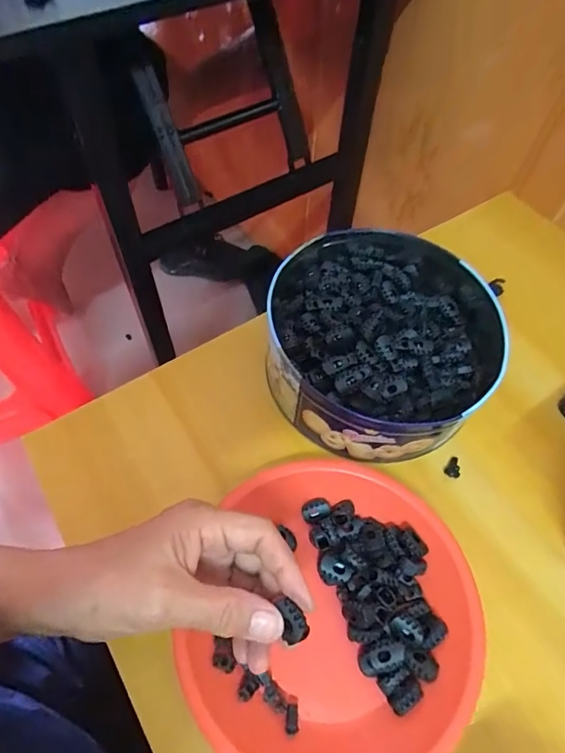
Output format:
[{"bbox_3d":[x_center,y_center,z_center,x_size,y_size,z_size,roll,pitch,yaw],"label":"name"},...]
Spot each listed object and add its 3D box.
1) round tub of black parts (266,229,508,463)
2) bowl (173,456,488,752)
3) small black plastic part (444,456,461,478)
[{"bbox_3d":[0.085,-0.037,0.404,0.204,0.069,0.193,1,59,-1],"label":"round tub of black parts"},{"bbox_3d":[0.032,0.158,0.319,0.191,0.032,0.199,15,59,7],"label":"bowl"},{"bbox_3d":[0.140,0.074,0.379,0.012,0.006,0.017,32,63,17],"label":"small black plastic part"}]

